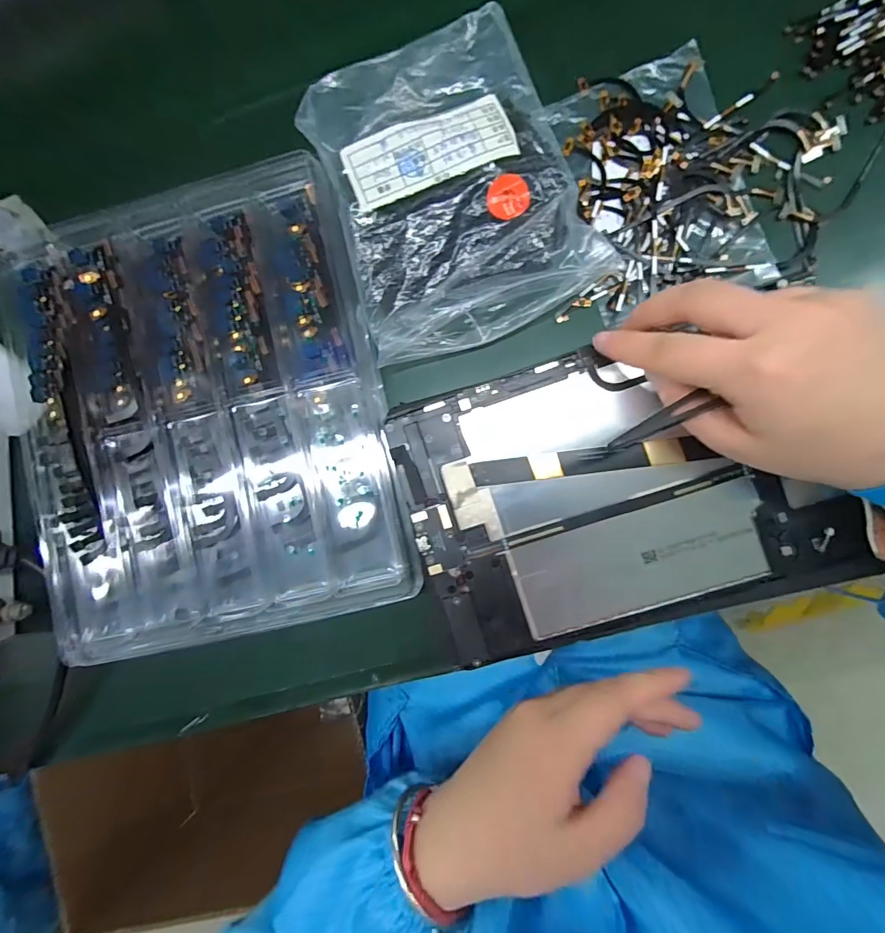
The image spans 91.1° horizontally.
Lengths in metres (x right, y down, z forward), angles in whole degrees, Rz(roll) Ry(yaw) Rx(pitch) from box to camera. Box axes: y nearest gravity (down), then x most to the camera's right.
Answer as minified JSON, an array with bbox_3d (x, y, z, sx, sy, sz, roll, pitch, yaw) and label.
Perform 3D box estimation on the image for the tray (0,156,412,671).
[{"bbox_3d":[-0.147,-0.031,0.270,0.222,0.030,0.265,-14,87,5],"label":"tray"}]

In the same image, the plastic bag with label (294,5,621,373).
[{"bbox_3d":[0.004,-0.163,0.253,0.142,0.025,0.173,-23,86,4],"label":"plastic bag with label"}]

